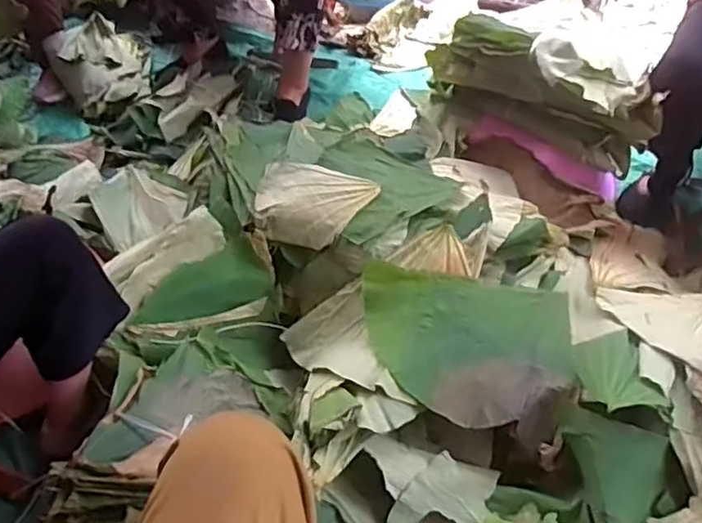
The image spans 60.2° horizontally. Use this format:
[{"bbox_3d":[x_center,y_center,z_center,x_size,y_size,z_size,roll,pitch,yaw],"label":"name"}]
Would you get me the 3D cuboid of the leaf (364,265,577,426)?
[{"bbox_3d":[0.183,0.134,0.994,0.344,0.072,0.250,5,47,8],"label":"leaf"}]

